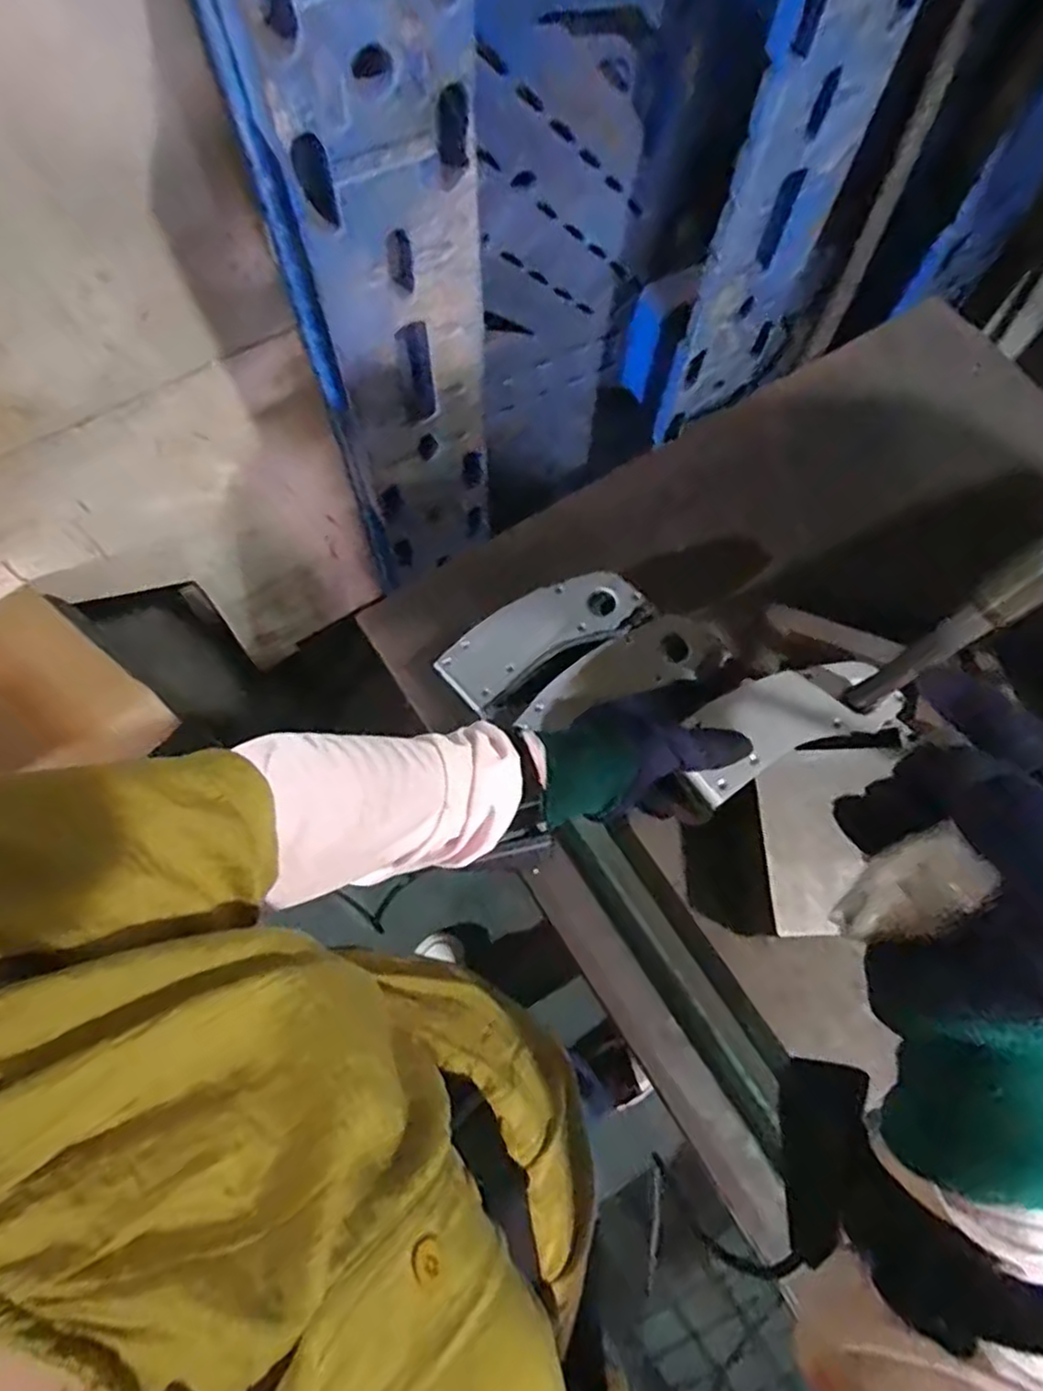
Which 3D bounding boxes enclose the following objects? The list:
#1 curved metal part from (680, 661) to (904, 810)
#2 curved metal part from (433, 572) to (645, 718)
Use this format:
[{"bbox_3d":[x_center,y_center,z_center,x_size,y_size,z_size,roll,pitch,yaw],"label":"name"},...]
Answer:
[{"bbox_3d":[0.191,0.018,0.527,0.161,0.012,0.068,-28,73,-8],"label":"curved metal part"},{"bbox_3d":[0.013,-0.054,0.619,0.174,0.029,0.071,-29,73,-10],"label":"curved metal part"}]

